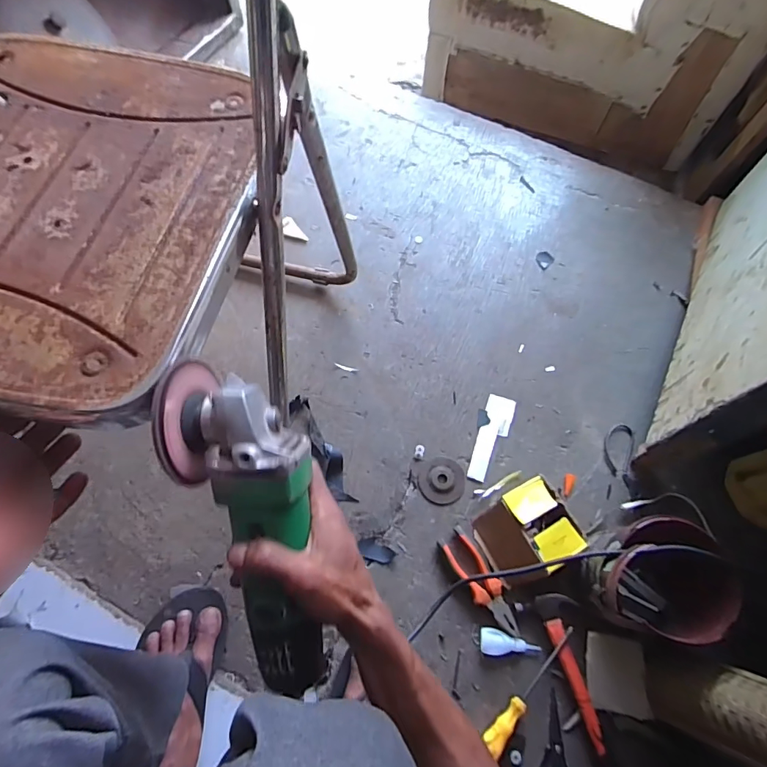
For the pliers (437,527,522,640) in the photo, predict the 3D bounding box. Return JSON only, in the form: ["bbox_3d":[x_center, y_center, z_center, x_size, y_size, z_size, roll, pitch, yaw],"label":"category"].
[{"bbox_3d":[0.143,0.293,0.656,0.046,0.026,0.160,-31,72,-14],"label":"pliers"}]

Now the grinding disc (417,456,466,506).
[{"bbox_3d":[0.095,0.158,0.724,0.072,0.006,0.074,1,67,-2],"label":"grinding disc"}]

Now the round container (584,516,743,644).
[{"bbox_3d":[0.346,0.259,0.594,0.149,0.166,0.135,-9,68,-6],"label":"round container"}]

